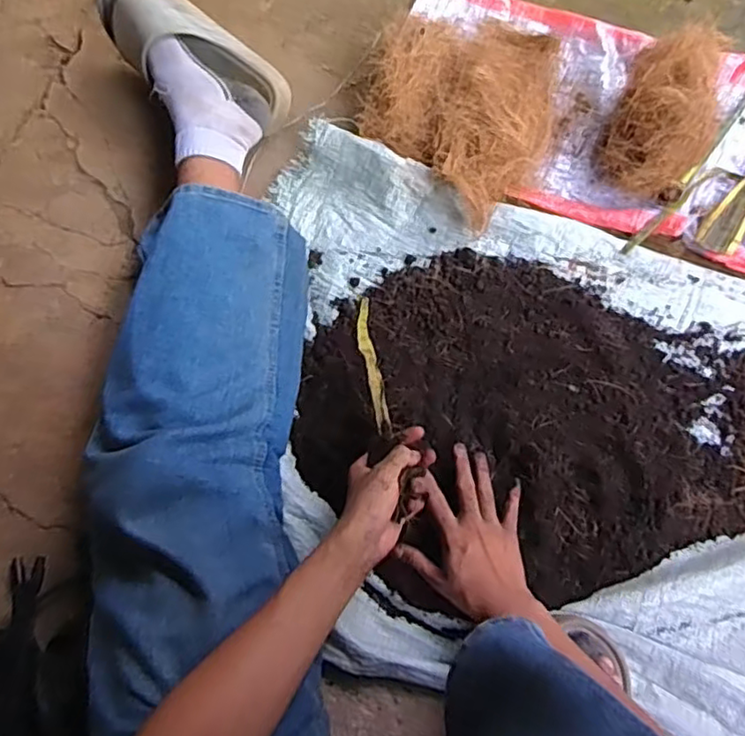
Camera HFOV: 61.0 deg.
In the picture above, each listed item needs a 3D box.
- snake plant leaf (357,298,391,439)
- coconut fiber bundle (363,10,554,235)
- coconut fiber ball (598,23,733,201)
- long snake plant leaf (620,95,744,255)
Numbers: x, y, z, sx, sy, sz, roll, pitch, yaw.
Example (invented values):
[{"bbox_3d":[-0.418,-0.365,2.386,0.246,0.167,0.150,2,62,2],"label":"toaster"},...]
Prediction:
[{"bbox_3d":[0.001,-0.001,0.643,0.020,0.011,0.141,-3,74,-34],"label":"snake plant leaf"},{"bbox_3d":[0.121,-0.332,0.764,0.229,0.067,0.258,40,78,10],"label":"coconut fiber bundle"},{"bbox_3d":[0.352,-0.301,0.751,0.117,0.123,0.173,26,76,6],"label":"coconut fiber ball"},{"bbox_3d":[0.467,-0.329,0.811,0.049,0.033,0.503,35,77,9],"label":"long snake plant leaf"}]

